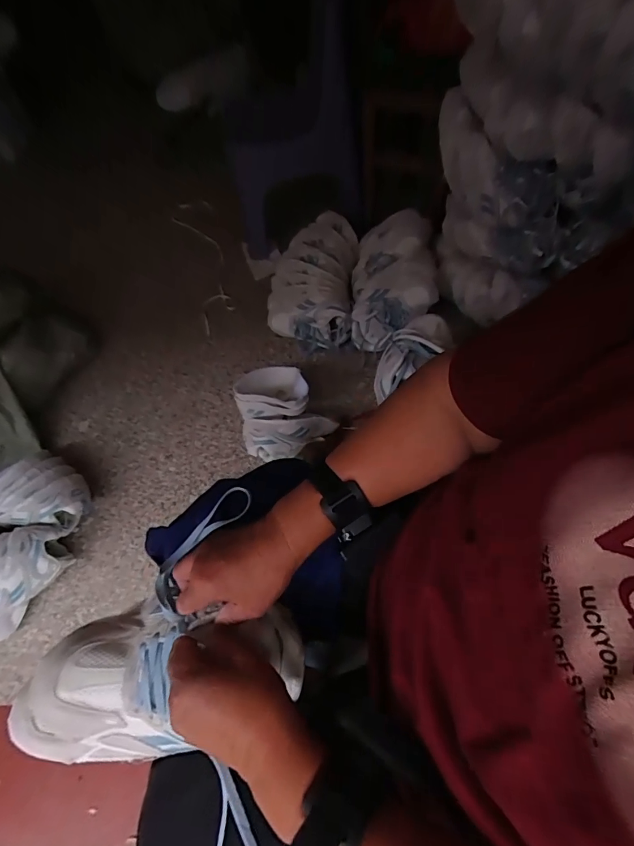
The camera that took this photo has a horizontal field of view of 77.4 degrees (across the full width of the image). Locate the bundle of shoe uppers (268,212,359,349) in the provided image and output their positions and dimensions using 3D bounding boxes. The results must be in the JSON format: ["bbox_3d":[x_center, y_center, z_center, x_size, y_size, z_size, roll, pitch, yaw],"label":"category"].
[{"bbox_3d":[-0.009,-0.401,1.090,0.228,0.136,0.401,3,62,11],"label":"bundle of shoe uppers"}]

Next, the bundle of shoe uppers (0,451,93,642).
[{"bbox_3d":[-0.696,0.228,0.862,0.354,0.154,0.373,-4,61,7],"label":"bundle of shoe uppers"}]

